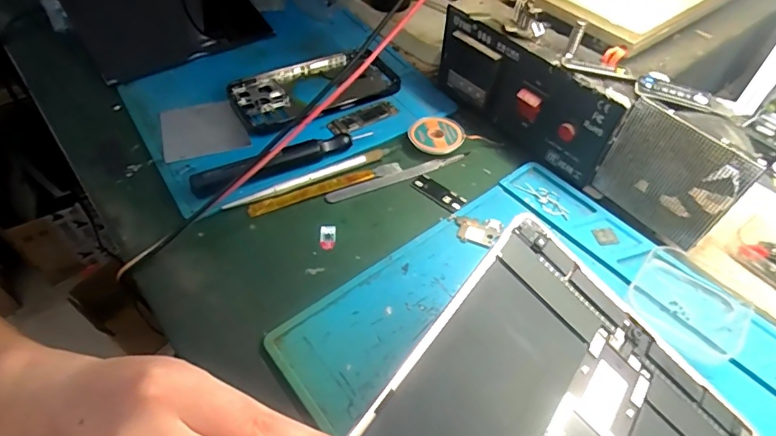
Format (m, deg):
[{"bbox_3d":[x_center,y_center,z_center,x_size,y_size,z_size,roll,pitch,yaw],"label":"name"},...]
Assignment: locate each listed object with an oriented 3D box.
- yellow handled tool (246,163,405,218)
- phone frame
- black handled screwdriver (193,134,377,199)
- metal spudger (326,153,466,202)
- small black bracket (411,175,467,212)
[{"bbox_3d":[-0.046,-0.023,0.356,0.119,0.004,0.010,-18,52,-16],"label":"yellow handled tool"},{"bbox_3d":[-0.066,-0.119,0.429,0.146,0.012,0.069,-23,54,-20],"label":"phone frame"},{"bbox_3d":[-0.078,-0.043,0.357,0.137,0.018,0.020,-19,53,-16],"label":"black handled screwdriver"},{"bbox_3d":[0.010,-0.034,0.368,0.120,0.004,0.011,-18,52,-16],"label":"metal spudger"},{"bbox_3d":[0.039,-0.019,0.360,0.044,0.004,0.016,35,58,25],"label":"small black bracket"}]

